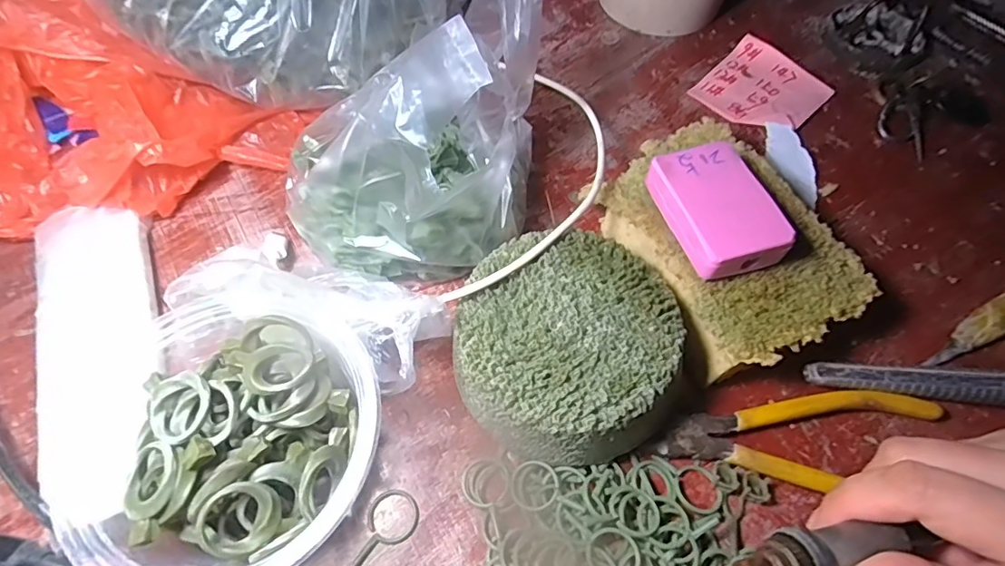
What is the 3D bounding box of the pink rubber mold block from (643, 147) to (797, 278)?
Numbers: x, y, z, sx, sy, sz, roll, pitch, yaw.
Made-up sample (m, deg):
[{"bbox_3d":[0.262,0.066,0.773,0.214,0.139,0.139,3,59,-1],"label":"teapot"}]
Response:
[{"bbox_3d":[0.104,-0.036,0.261,0.045,0.017,0.066,-13,62,-8],"label":"pink rubber mold block"}]

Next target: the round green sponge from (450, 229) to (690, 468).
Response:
[{"bbox_3d":[0.029,0.030,0.257,0.103,0.051,0.102,0,61,-1],"label":"round green sponge"}]

